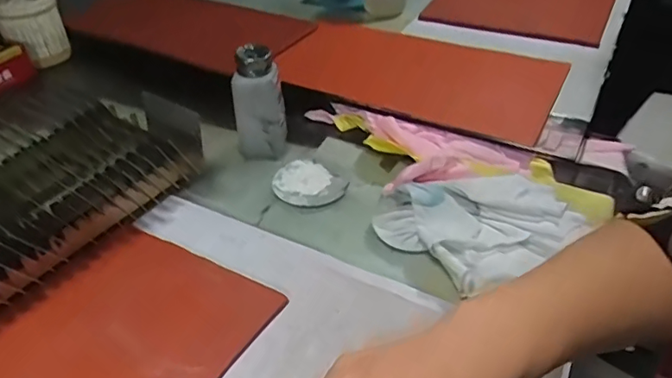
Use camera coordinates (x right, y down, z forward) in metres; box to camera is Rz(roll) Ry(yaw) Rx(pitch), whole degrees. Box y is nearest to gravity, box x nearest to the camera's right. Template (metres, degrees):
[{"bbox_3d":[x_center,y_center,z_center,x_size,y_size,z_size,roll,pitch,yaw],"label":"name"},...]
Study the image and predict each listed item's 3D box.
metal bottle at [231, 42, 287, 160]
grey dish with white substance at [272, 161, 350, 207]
[{"bbox_3d":[-0.090,-0.094,0.623,0.057,0.136,0.046,-8,40,-8],"label":"metal bottle"},{"bbox_3d":[-0.033,-0.008,0.598,0.065,0.010,0.077,-30,47,-29],"label":"grey dish with white substance"}]

